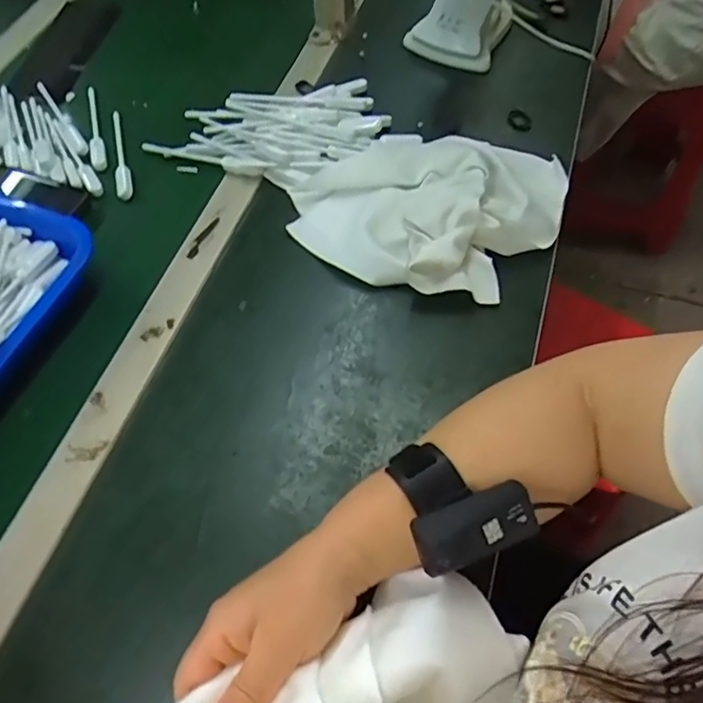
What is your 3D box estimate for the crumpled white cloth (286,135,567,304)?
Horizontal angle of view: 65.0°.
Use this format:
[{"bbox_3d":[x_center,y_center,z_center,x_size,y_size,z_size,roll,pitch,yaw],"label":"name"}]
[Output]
[{"bbox_3d":[0.069,-0.138,0.516,0.250,0.045,0.200,11,60,8],"label":"crumpled white cloth"}]

